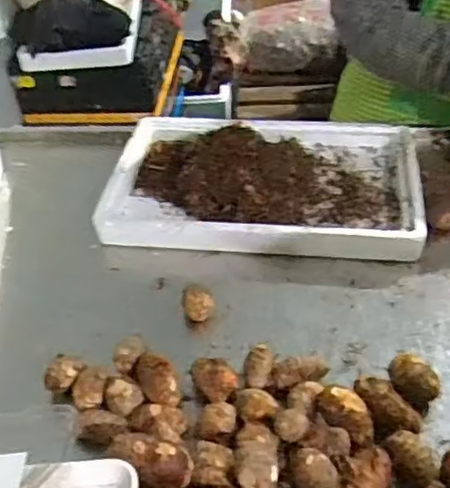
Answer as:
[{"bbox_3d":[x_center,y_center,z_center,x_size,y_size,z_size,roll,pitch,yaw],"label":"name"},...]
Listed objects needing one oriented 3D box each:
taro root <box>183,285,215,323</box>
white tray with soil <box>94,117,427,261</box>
[{"bbox_3d":[-0.033,0.075,0.835,0.038,0.028,0.048,-4,41,0],"label":"taro root"},{"bbox_3d":[0.061,-0.122,1.014,0.456,0.089,0.340,3,42,8],"label":"white tray with soil"}]

